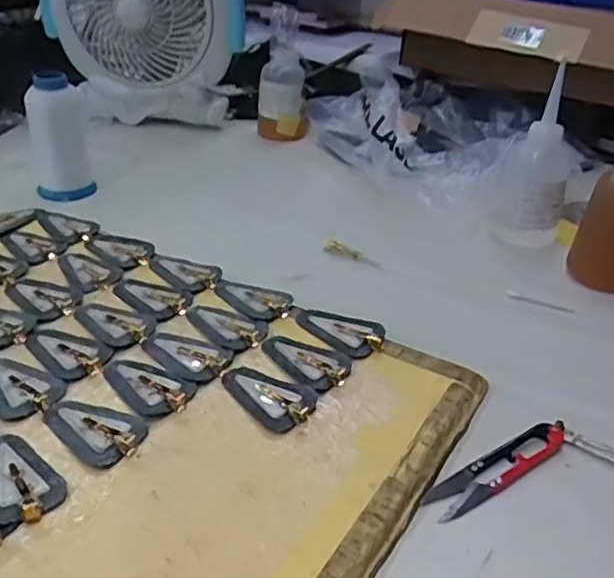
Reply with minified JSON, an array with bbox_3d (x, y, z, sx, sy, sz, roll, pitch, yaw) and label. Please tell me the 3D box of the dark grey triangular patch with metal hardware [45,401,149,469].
[{"bbox_3d":[-0.128,0.080,0.383,0.065,0.007,0.039,22,36,26],"label":"dark grey triangular patch with metal hardware"}]

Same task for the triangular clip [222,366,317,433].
[{"bbox_3d":[-0.026,0.066,0.413,0.069,0.007,0.040,26,38,31],"label":"triangular clip"}]

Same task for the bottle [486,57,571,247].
[{"bbox_3d":[0.221,-0.123,0.609,0.063,0.154,0.055,15,34,18],"label":"bottle"}]

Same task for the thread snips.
[{"bbox_3d":[0.114,0.103,0.376,0.109,0.008,0.024,-19,39,-32],"label":"thread snips"}]

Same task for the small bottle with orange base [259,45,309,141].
[{"bbox_3d":[-0.032,-0.253,0.847,0.063,0.118,0.059,-1,32,-8],"label":"small bottle with orange base"}]

